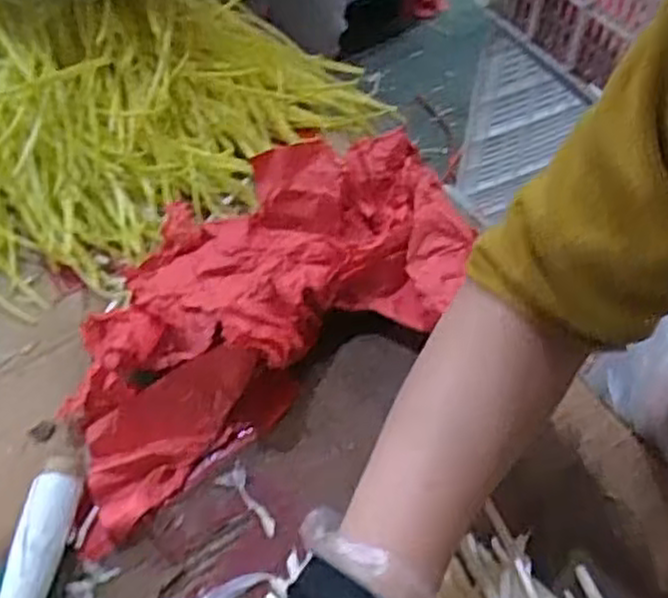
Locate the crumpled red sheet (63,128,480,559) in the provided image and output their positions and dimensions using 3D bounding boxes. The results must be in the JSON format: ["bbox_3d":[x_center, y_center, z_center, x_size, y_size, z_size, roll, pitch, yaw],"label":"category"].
[{"bbox_3d":[-0.051,-0.008,0.503,0.308,0.066,0.173,-29,57,-19],"label":"crumpled red sheet"}]

